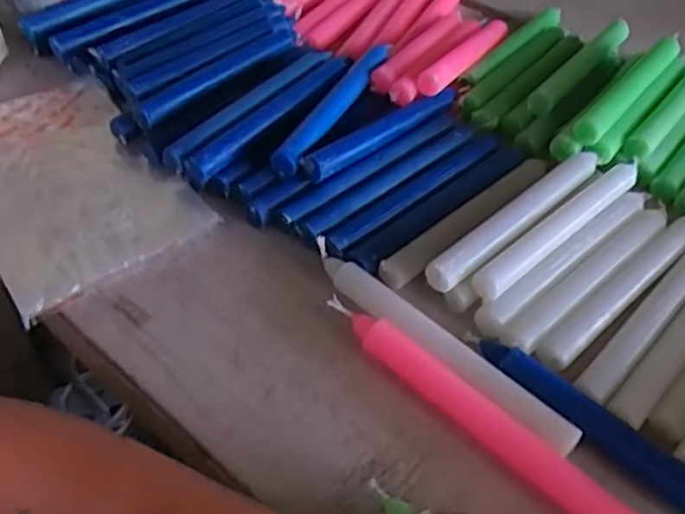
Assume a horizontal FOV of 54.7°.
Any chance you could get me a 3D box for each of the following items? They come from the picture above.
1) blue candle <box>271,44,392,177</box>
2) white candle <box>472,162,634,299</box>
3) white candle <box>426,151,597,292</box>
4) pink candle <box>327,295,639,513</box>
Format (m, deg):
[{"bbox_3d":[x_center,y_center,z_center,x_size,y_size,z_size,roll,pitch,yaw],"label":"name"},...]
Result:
[{"bbox_3d":[-0.002,-0.134,0.585,0.021,0.027,0.207,21,49,17],"label":"blue candle"},{"bbox_3d":[0.166,-0.025,0.495,0.197,0.015,0.021,-33,56,-29],"label":"white candle"},{"bbox_3d":[0.135,-0.031,0.499,0.201,0.026,0.021,-34,56,-30],"label":"white candle"},{"bbox_3d":[0.078,0.092,0.404,0.220,0.019,0.025,36,55,28],"label":"pink candle"}]

